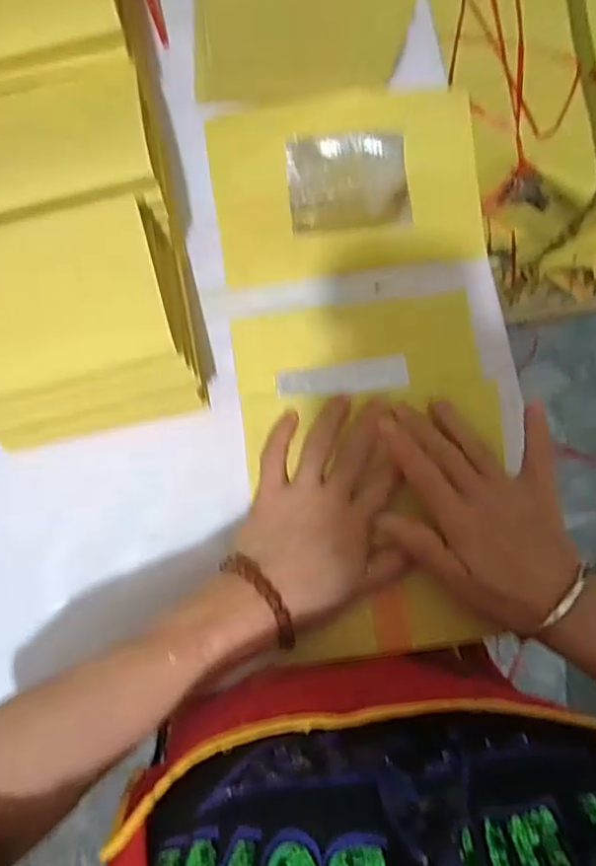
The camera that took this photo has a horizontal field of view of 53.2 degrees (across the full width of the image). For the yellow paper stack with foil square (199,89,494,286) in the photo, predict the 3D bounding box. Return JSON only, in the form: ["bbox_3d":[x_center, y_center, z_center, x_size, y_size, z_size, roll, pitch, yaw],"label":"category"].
[{"bbox_3d":[0.043,-0.216,0.517,0.227,0.019,0.156,-7,83,-3],"label":"yellow paper stack with foil square"}]

